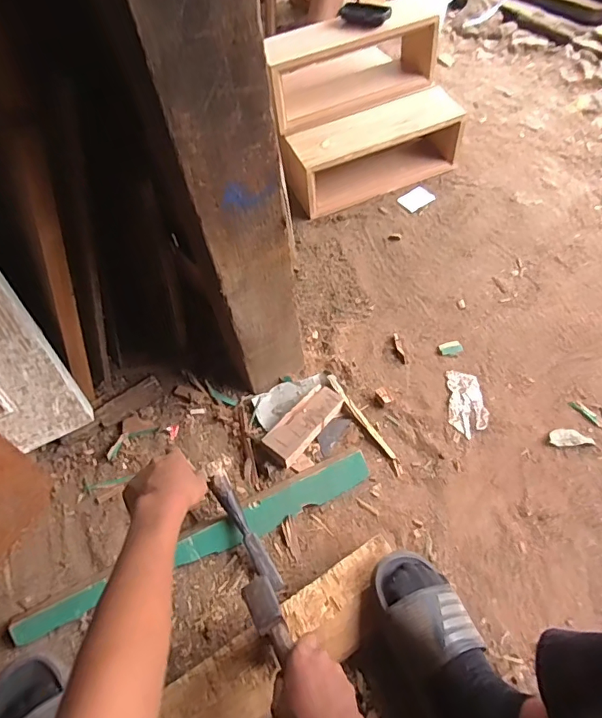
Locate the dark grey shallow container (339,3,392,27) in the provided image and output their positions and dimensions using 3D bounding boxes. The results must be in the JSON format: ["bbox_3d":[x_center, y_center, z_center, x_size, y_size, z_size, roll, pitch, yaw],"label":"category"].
[{"bbox_3d":[0.141,-0.748,1.019,0.115,0.022,0.051,23,60,21],"label":"dark grey shallow container"}]

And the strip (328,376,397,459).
[{"bbox_3d":[0.103,0.099,0.825,0.016,0.011,0.186,-29,59,-13],"label":"strip"}]

